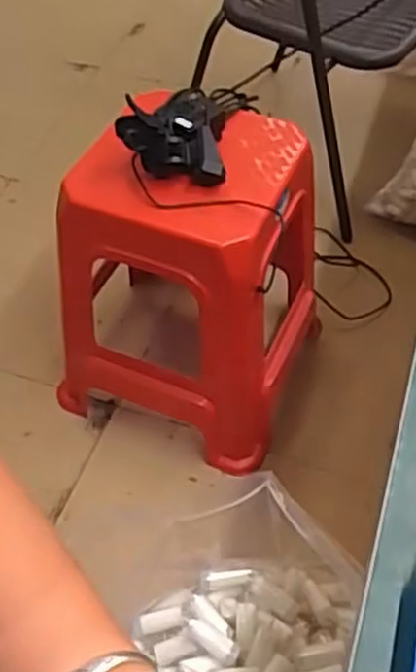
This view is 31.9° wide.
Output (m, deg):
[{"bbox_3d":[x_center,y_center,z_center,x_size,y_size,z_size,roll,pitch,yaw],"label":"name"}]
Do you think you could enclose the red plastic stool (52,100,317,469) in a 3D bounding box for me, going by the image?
[{"bbox_3d":[-0.022,-0.098,1.163,0.347,0.464,0.353,17,54,14],"label":"red plastic stool"}]

